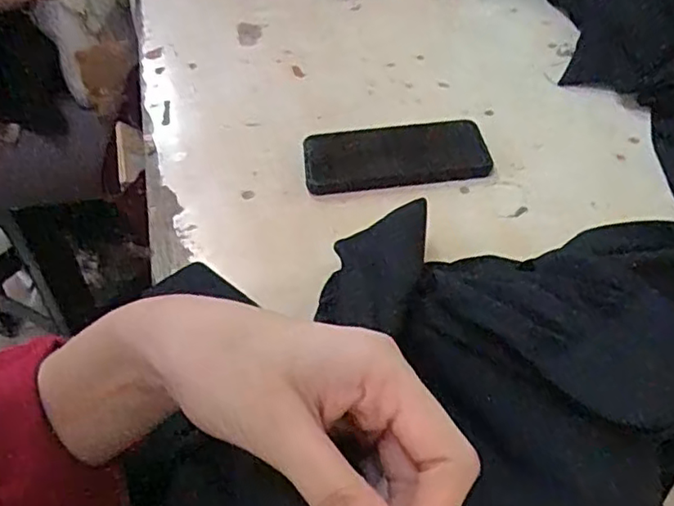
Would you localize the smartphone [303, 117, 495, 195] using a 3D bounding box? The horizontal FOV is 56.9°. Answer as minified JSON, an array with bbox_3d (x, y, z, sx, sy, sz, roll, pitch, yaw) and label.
[{"bbox_3d":[0.055,-0.091,0.582,0.167,0.010,0.087,-7,45,-2],"label":"smartphone"}]

